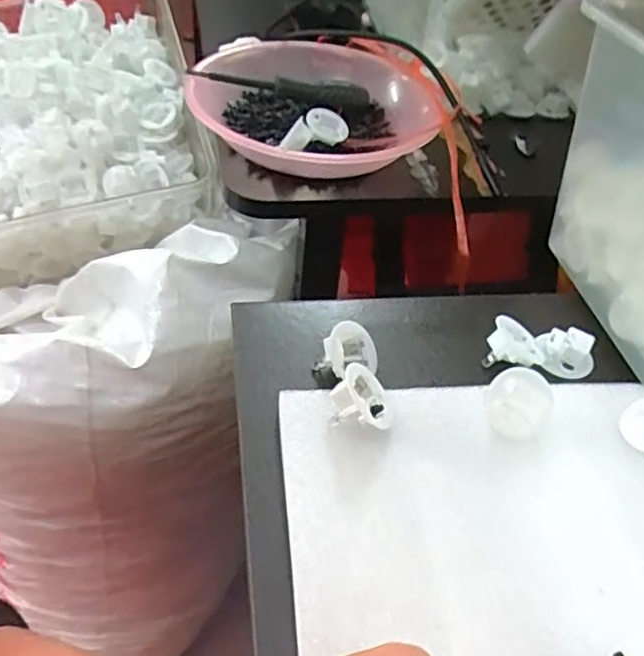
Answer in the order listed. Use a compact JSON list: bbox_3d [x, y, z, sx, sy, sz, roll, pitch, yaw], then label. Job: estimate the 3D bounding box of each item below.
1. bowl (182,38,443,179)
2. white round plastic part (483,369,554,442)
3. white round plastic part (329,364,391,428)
[{"bbox_3d":[-0.008,-0.170,0.496,0.181,0.050,0.186,1,44,-4],"label":"bowl"},{"bbox_3d":[0.093,0.036,0.303,0.031,0.011,0.032,-19,84,-1],"label":"white round plastic part"},{"bbox_3d":[0.019,0.033,0.295,0.029,0.023,0.026,13,45,8],"label":"white round plastic part"}]

